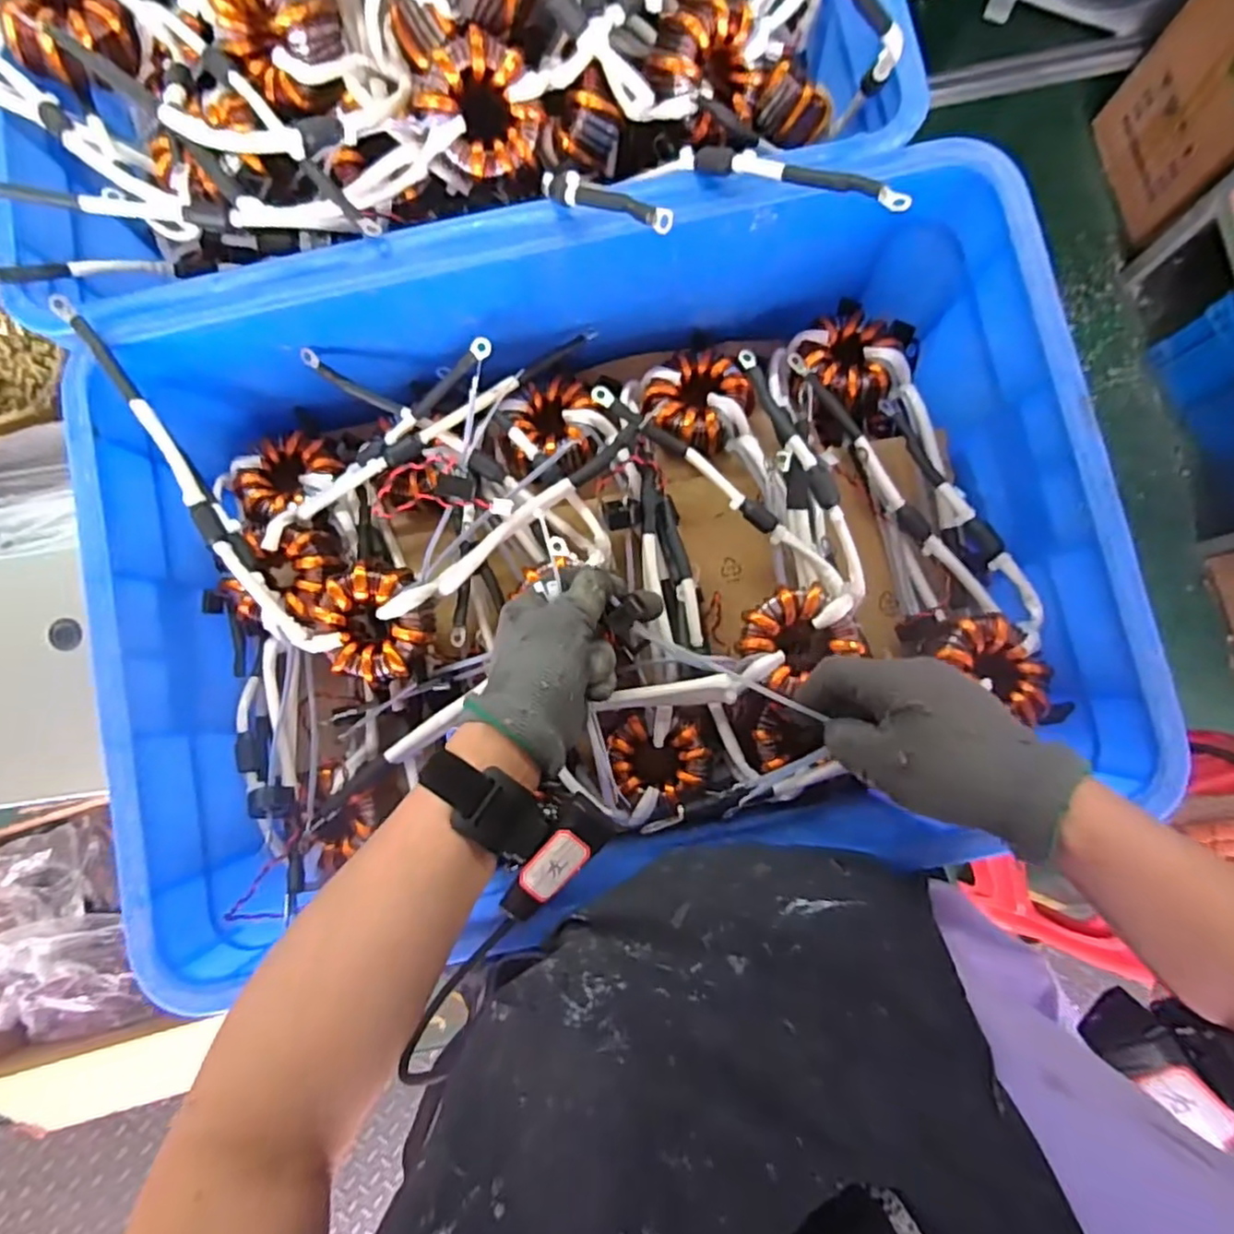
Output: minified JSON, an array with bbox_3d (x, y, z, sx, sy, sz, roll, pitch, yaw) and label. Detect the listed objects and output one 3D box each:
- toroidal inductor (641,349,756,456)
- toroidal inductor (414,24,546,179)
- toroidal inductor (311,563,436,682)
[{"bbox_3d":[0.061,-0.161,0.502,0.078,0.032,0.074,0,83,1],"label":"toroidal inductor"},{"bbox_3d":[-0.087,-0.323,0.429,0.066,0.037,0.071,-28,123,1],"label":"toroidal inductor"},{"bbox_3d":[-0.162,0.005,0.449,0.071,0.031,0.072,-2,83,1],"label":"toroidal inductor"}]

